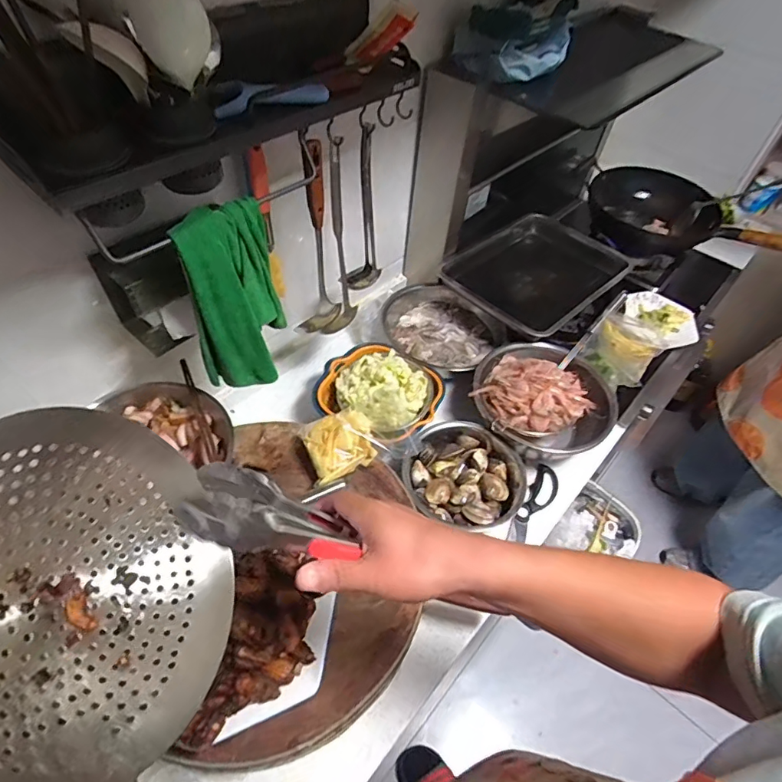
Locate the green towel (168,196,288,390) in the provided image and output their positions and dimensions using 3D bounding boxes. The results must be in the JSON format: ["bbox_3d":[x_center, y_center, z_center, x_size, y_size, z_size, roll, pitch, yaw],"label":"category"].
[{"bbox_3d":[-0.194,-0.110,0.610,0.052,0.252,0.117,33,55,32],"label":"green towel"}]

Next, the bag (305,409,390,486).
[{"bbox_3d":[-0.079,0.087,0.776,0.119,0.055,0.101,-23,56,-21],"label":"bag"}]

